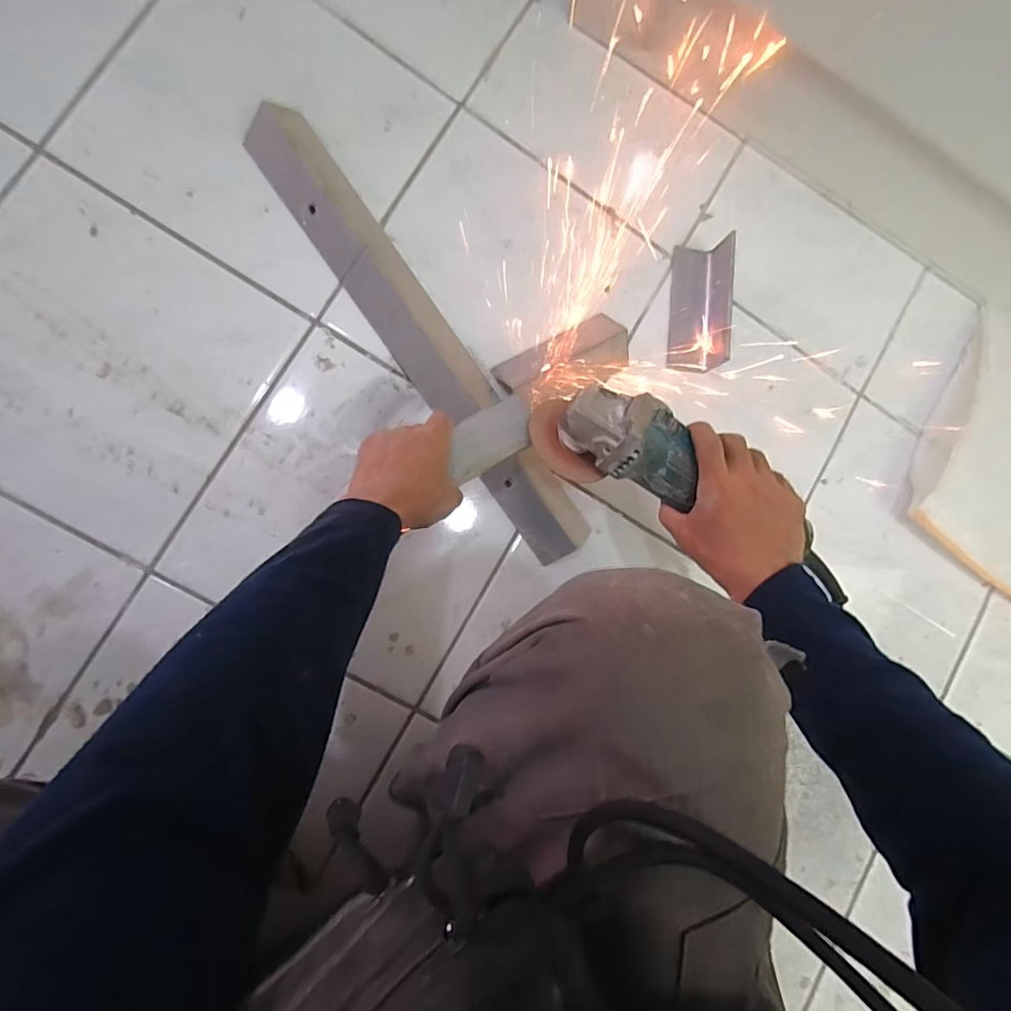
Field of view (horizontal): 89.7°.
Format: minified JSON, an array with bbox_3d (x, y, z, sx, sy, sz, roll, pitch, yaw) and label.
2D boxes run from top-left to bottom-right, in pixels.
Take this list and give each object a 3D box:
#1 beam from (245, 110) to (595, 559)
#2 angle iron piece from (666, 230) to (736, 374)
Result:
[{"bbox_3d":[-0.084,-0.173,0.543,0.071,0.039,0.540,-36,95,-8],"label":"beam"},{"bbox_3d":[0.232,-0.238,0.599,0.062,0.047,0.152,3,89,-9],"label":"angle iron piece"}]

